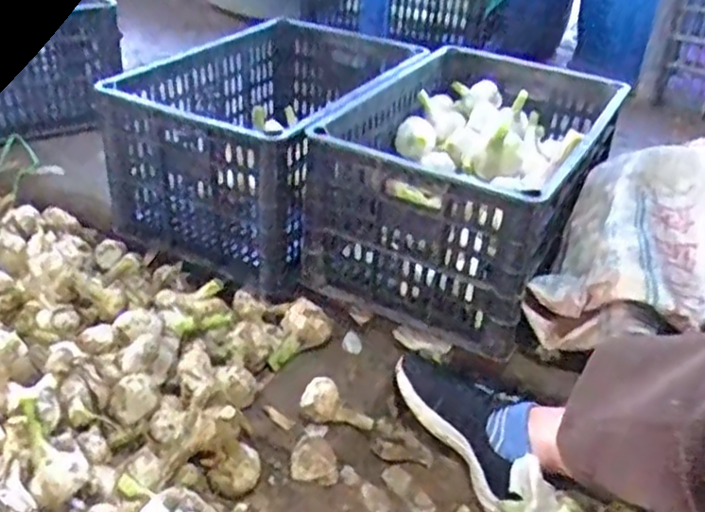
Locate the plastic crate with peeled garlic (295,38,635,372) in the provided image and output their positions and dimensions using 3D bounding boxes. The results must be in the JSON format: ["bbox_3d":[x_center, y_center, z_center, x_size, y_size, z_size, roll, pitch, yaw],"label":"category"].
[{"bbox_3d":[0.181,-0.114,1.038,0.291,0.229,0.500,20,37,23],"label":"plastic crate with peeled garlic"}]

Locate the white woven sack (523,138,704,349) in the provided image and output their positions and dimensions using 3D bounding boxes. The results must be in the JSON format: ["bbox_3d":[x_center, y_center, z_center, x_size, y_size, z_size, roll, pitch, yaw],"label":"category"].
[{"bbox_3d":[0.362,-0.024,0.899,0.188,0.154,0.304,19,36,22],"label":"white woven sack"}]

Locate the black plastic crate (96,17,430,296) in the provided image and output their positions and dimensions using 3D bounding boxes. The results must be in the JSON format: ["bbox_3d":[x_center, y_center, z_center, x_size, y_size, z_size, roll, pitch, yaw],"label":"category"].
[{"bbox_3d":[-0.116,-0.194,1.130,0.314,0.228,0.488,18,36,21],"label":"black plastic crate"}]

